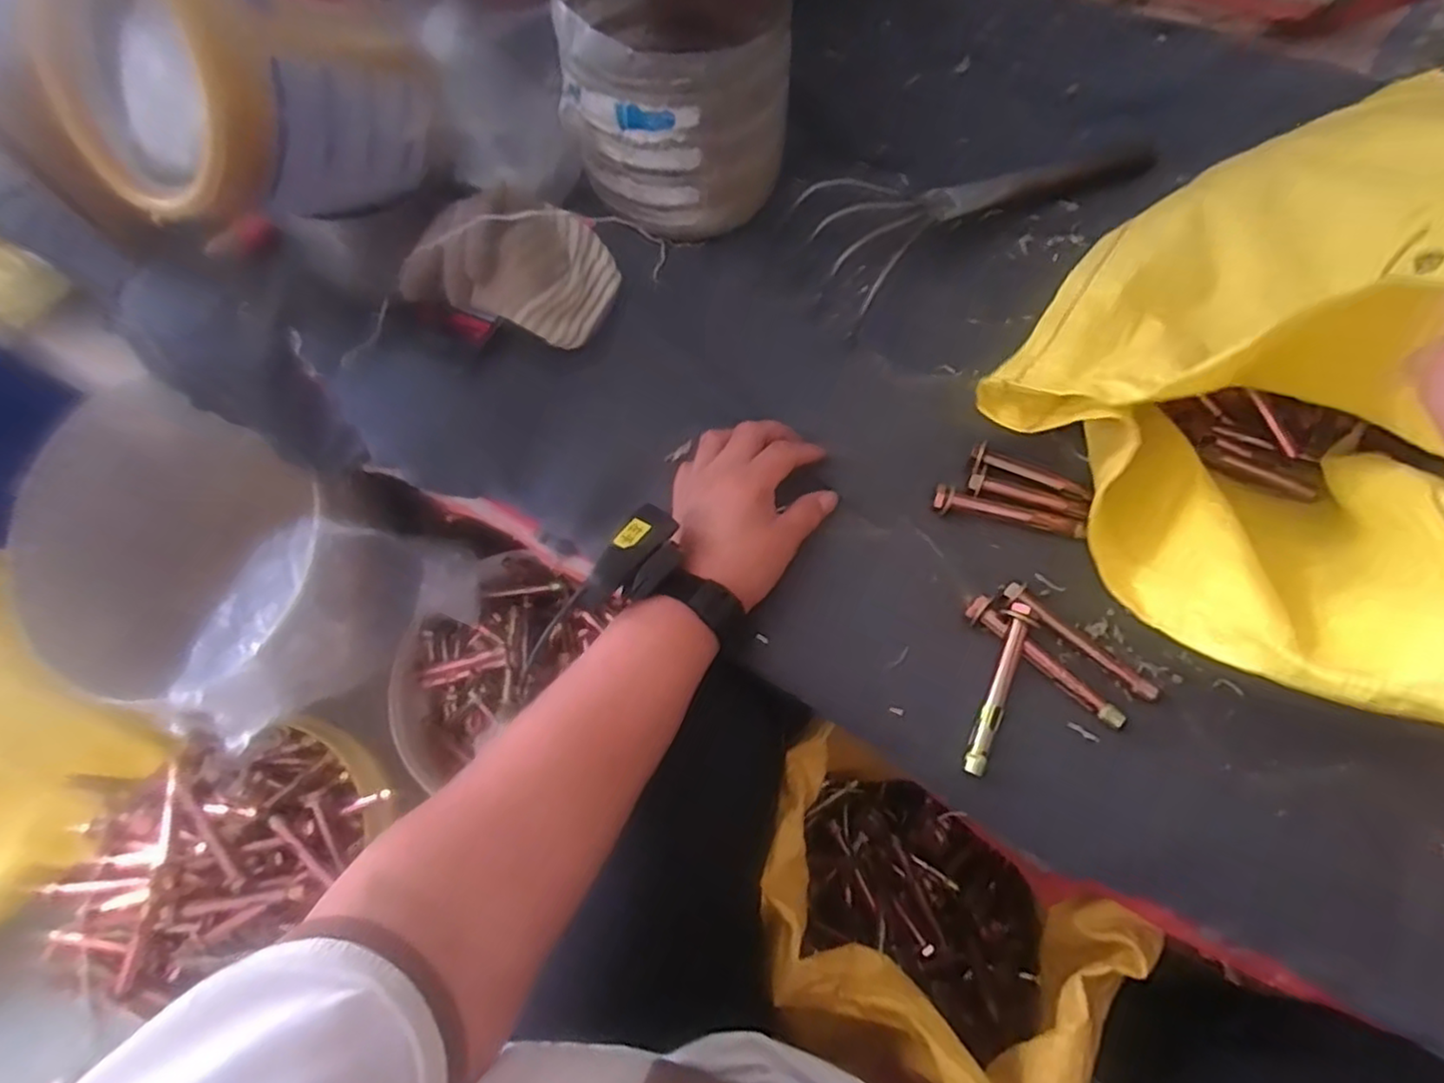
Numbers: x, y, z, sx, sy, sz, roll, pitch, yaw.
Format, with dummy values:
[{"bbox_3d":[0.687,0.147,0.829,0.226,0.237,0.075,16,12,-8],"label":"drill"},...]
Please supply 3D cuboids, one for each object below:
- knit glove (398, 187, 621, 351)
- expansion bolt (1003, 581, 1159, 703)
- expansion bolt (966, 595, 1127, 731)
[{"bbox_3d":[-0.155,-0.202,0.501,0.147,0.066,0.084,23,73,10],"label":"knit glove"},{"bbox_3d":[0.219,0.061,0.422,0.103,0.016,0.018,35,75,13],"label":"expansion bolt"},{"bbox_3d":[0.196,0.074,0.420,0.017,0.014,0.105,-41,74,-12],"label":"expansion bolt"}]

